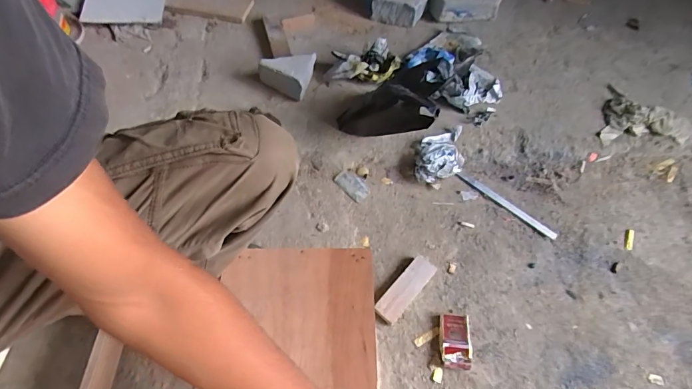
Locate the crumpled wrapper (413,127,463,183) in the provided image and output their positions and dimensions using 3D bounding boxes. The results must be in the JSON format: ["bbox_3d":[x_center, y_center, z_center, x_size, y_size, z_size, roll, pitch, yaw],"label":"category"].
[{"bbox_3d":[0.236,-0.103,0.963,0.111,0.070,0.168,15,57,5],"label":"crumpled wrapper"}]

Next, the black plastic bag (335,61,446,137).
[{"bbox_3d":[0.113,-0.216,0.914,0.263,0.103,0.156,-6,38,42],"label":"black plastic bag"}]

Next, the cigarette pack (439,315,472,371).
[{"bbox_3d":[0.211,0.282,0.750,0.061,0.018,0.097,8,57,1],"label":"cigarette pack"}]

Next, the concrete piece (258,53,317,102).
[{"bbox_3d":[-0.144,-0.323,1.019,0.131,0.074,0.109,32,61,15],"label":"concrete piece"}]

